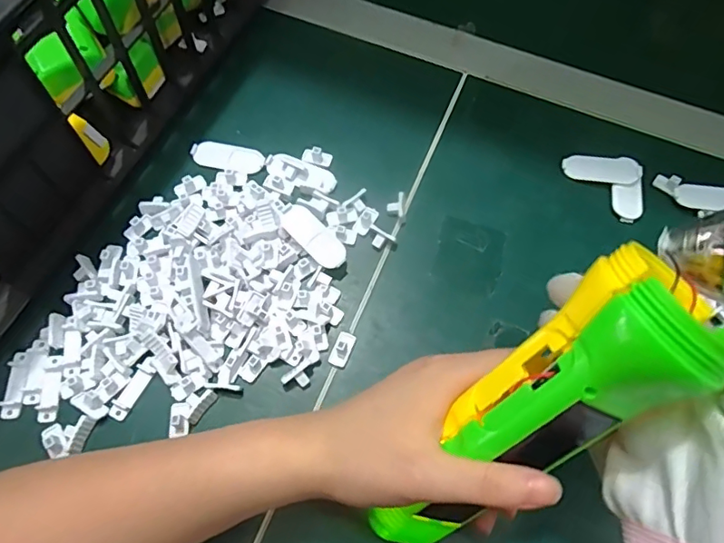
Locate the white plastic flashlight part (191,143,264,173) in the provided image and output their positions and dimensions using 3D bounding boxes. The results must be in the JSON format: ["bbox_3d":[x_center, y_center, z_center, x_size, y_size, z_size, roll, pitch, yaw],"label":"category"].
[{"bbox_3d":[-0.093,-0.079,0.360,0.050,0.004,0.021,9,66,2],"label":"white plastic flashlight part"}]

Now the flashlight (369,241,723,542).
[{"bbox_3d":[0.066,0.062,0.211,0.048,0.042,0.157,46,115,17],"label":"flashlight"}]

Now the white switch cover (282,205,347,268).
[{"bbox_3d":[-0.029,-0.021,0.329,0.021,0.012,0.046,-41,73,-18],"label":"white switch cover"}]

